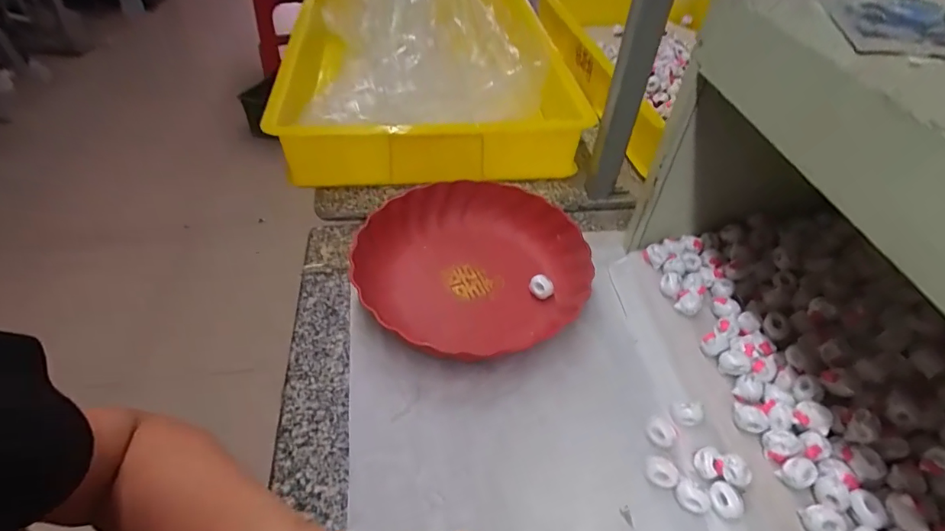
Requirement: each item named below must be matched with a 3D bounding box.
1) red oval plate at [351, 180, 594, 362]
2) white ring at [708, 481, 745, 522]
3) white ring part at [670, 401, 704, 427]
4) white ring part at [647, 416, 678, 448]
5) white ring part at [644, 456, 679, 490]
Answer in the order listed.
[{"bbox_3d":[-0.002,-0.004,0.513,0.239,0.047,0.240,-3,47,-5],"label":"red oval plate"},{"bbox_3d":[0.197,0.183,0.364,0.025,0.011,0.024,22,50,18],"label":"white ring"},{"bbox_3d":[0.189,0.129,0.410,0.025,0.015,0.018,12,47,9],"label":"white ring part"},{"bbox_3d":[0.160,0.142,0.396,0.021,0.012,0.024,-32,55,-28],"label":"white ring part"},{"bbox_3d":[0.152,0.168,0.377,0.026,0.012,0.020,23,50,18],"label":"white ring part"}]

